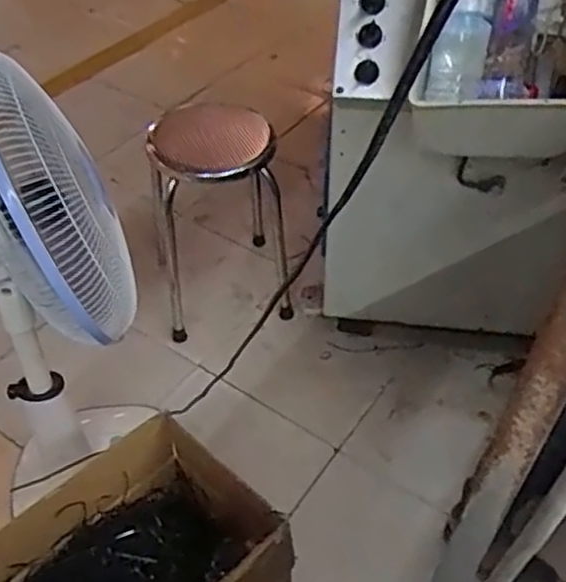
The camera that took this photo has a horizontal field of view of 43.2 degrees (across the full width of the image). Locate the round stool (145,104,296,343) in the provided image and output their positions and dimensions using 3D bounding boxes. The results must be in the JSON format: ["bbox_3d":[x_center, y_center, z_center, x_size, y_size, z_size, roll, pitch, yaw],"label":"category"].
[{"bbox_3d":[-0.155,-0.193,1.772,0.322,0.522,0.384,-5,46,-5],"label":"round stool"}]

